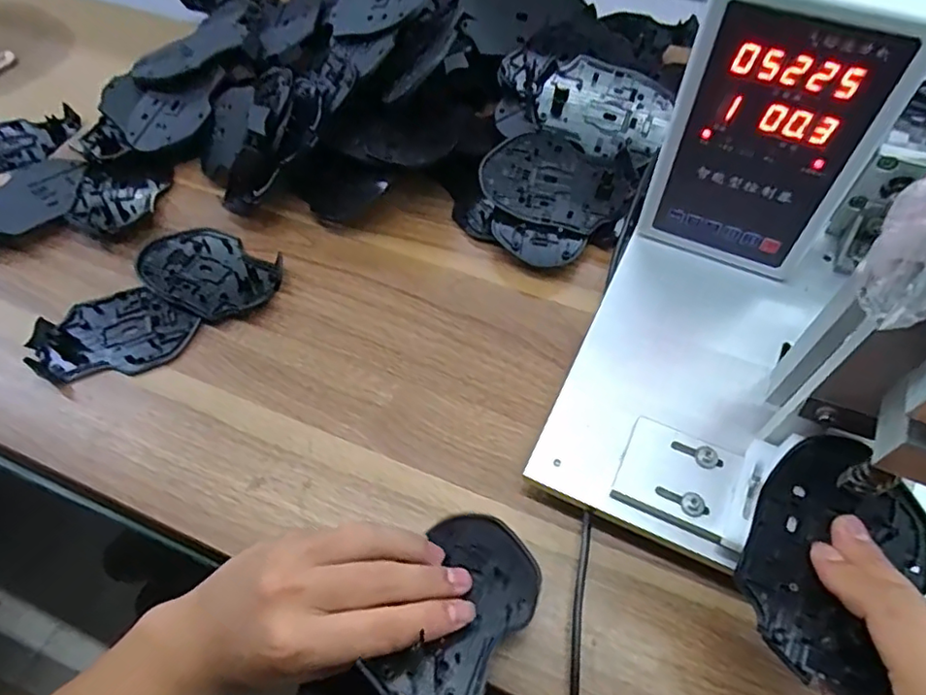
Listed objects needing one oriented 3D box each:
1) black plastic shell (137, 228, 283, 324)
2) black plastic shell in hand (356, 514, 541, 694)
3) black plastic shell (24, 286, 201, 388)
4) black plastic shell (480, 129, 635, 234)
[{"bbox_3d":[-0.195,-0.061,0.450,0.110,0.015,0.074,32,62,20],"label":"black plastic shell"},{"bbox_3d":[0.000,0.132,0.303,0.064,0.011,0.118,22,32,15],"label":"black plastic shell in hand"},{"bbox_3d":[-0.248,-0.011,0.424,0.107,0.010,0.067,-14,57,-9],"label":"black plastic shell"},{"bbox_3d":[0.072,-0.129,0.462,0.113,0.010,0.071,23,80,7],"label":"black plastic shell"}]

